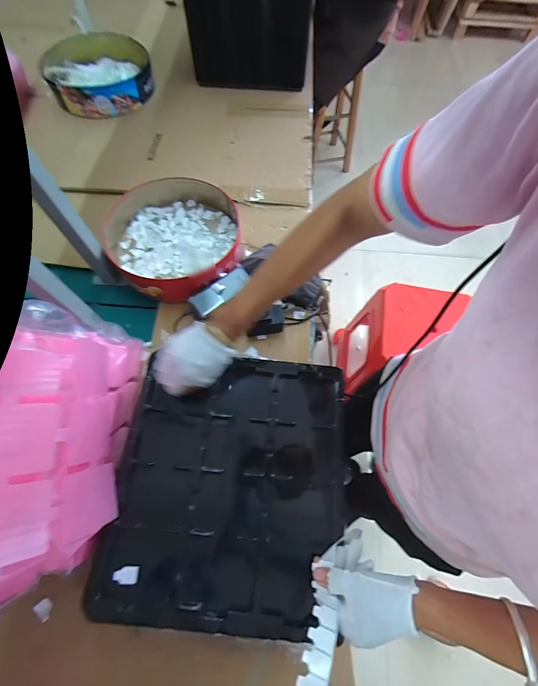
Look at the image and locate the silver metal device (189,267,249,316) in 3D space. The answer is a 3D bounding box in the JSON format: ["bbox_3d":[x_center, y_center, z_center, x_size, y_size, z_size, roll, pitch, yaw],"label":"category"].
[{"bbox_3d":[-0.095,-0.104,0.615,0.126,0.025,0.049,-34,71,-15],"label":"silver metal device"}]

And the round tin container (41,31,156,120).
[{"bbox_3d":[-0.502,-0.791,0.919,0.293,0.117,0.253,-15,68,-8],"label":"round tin container"}]

